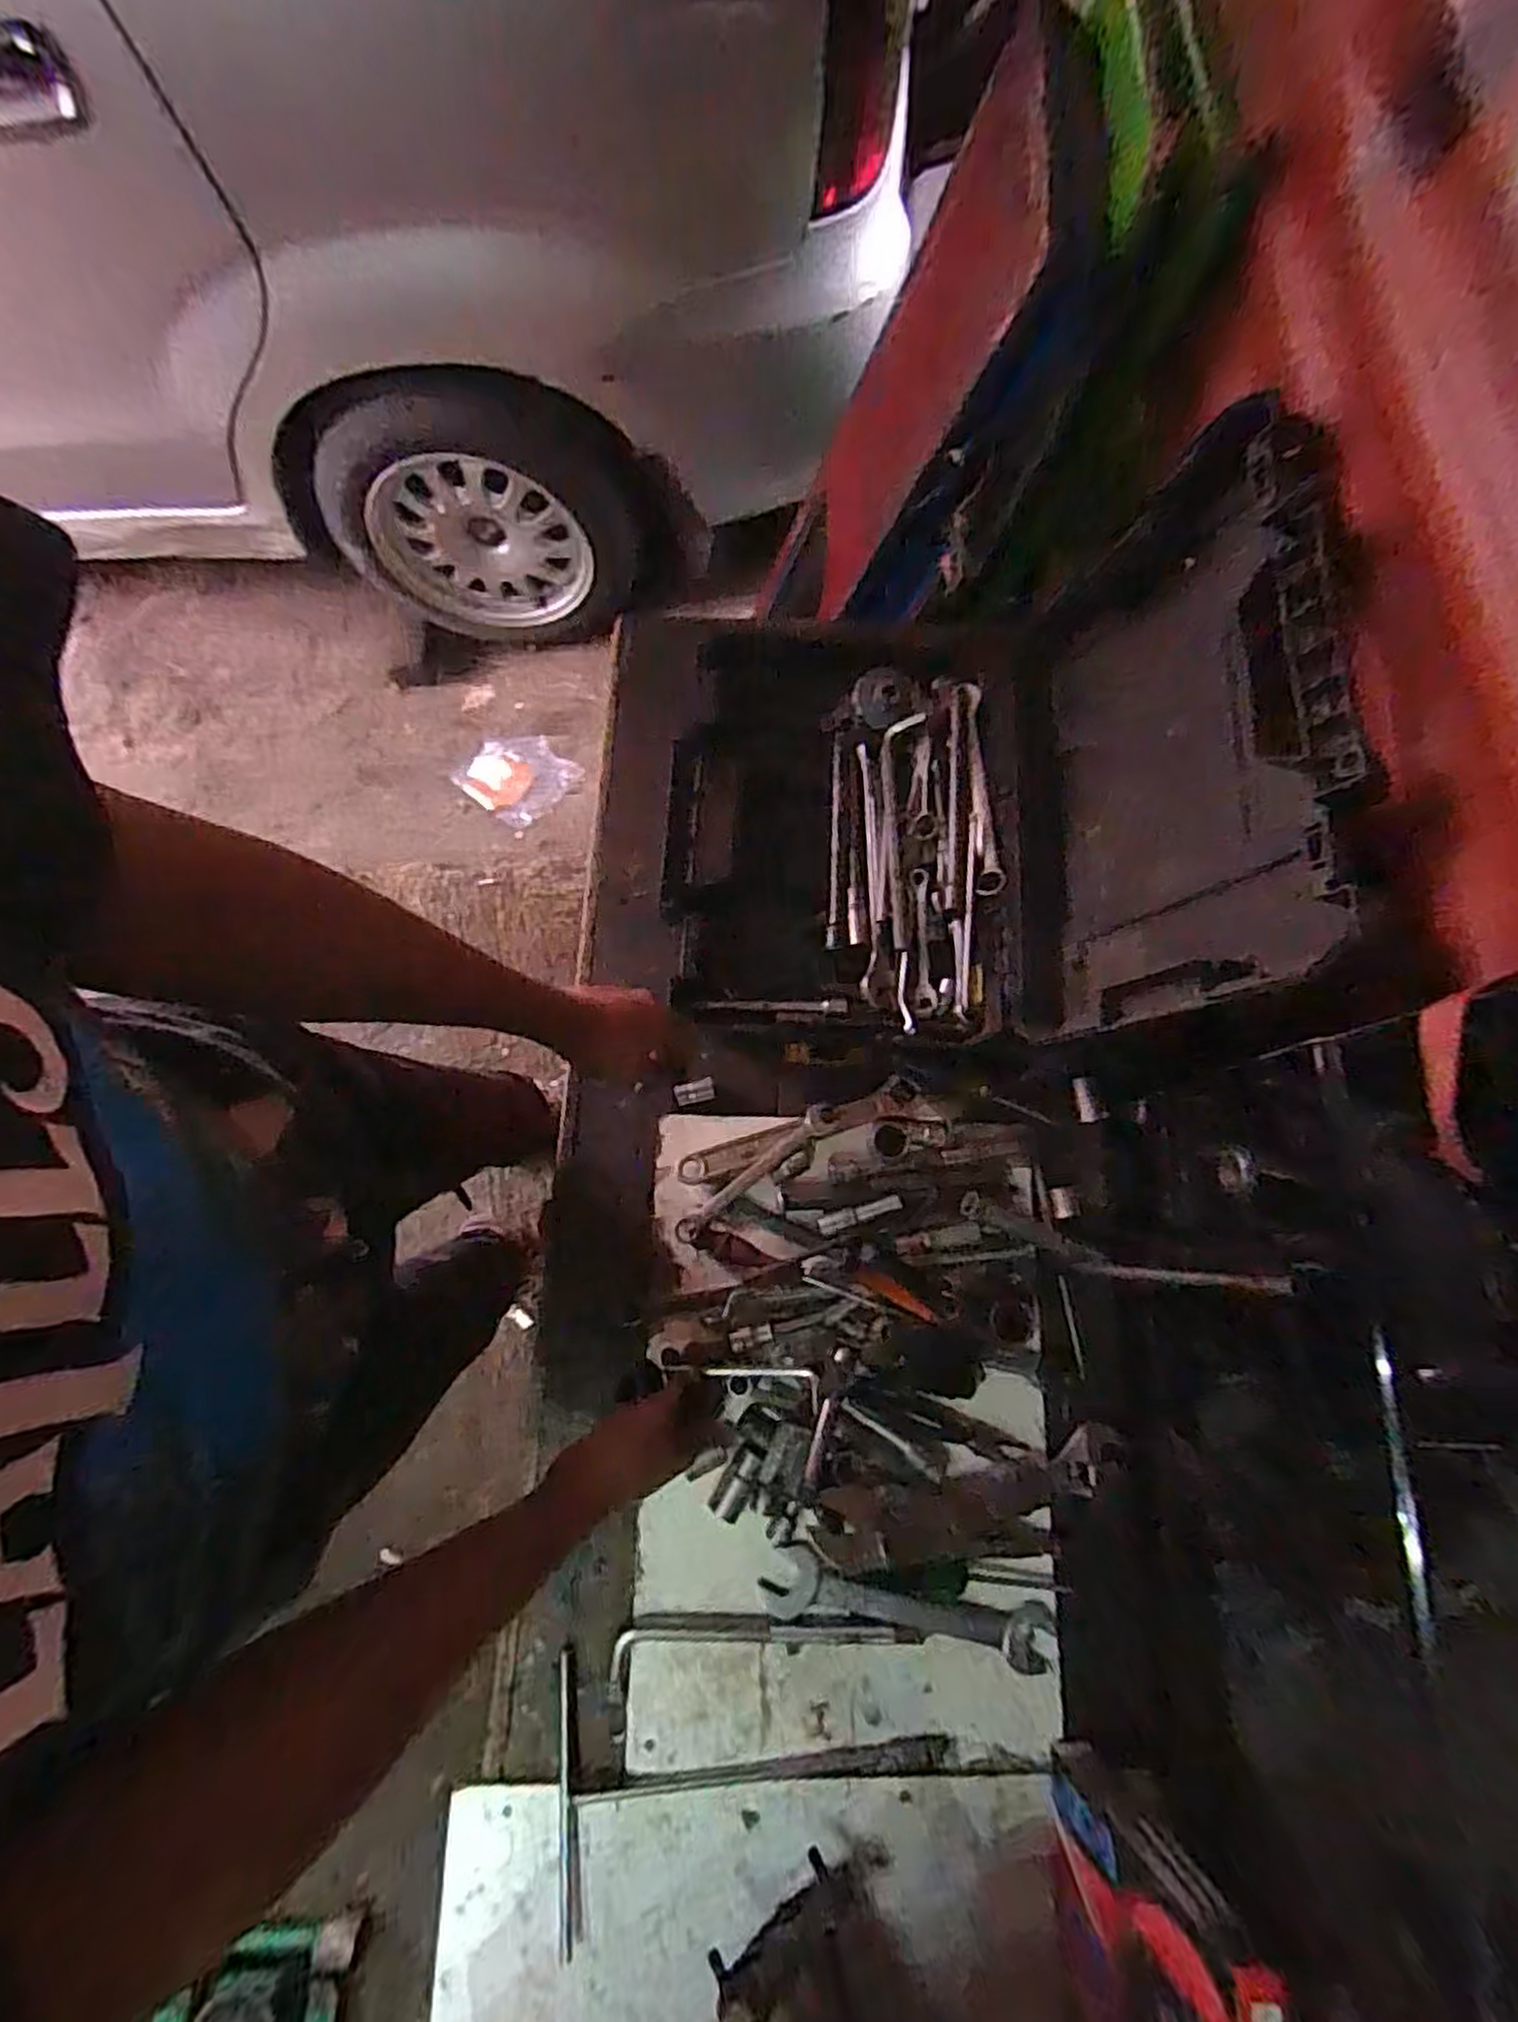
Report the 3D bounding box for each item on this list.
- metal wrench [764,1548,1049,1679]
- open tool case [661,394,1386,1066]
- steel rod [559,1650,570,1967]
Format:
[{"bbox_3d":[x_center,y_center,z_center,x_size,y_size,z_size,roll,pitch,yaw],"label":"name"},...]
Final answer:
[{"bbox_3d":[0.128,0.512,0.686,0.248,0.016,0.051,13,76,-2],"label":"metal wrench"},{"bbox_3d":[0.168,-0.197,0.704,0.500,0.303,0.442,2,77,-2],"label":"open tool case"},{"bbox_3d":[-0.155,0.628,0.639,0.008,0.005,0.205,-3,76,-6],"label":"steel rod"}]

